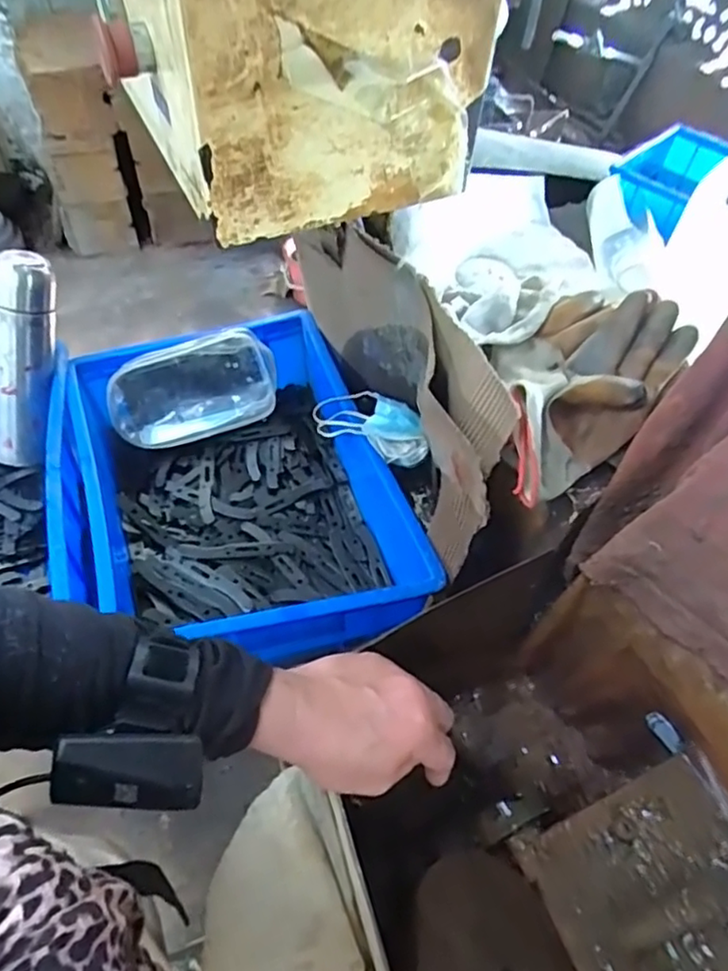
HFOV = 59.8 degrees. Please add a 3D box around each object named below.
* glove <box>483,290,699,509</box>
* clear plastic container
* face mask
[{"bbox_3d":[0.165,-0.083,0.510,0.123,0.066,0.186,39,63,21],"label":"glove"},{"bbox_3d":[-0.209,-0.121,0.784,0.195,0.114,0.060,-14,21,-6],"label":"clear plastic container"},{"bbox_3d":[0.006,-0.067,0.682,0.132,0.046,0.059,22,58,12],"label":"face mask"}]

